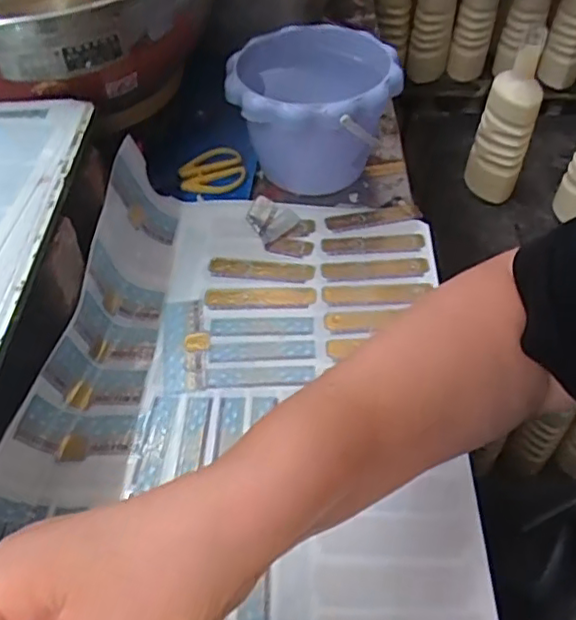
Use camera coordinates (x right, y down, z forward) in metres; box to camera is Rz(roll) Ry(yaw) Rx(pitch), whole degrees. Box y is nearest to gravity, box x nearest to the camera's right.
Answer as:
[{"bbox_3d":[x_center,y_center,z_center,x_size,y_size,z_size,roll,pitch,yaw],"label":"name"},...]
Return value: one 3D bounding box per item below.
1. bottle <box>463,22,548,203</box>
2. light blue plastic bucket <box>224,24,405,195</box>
[{"bbox_3d":[0.334,-0.287,0.949,0.079,0.245,0.075,14,50,11],"label":"bottle"},{"bbox_3d":[0.022,-0.184,0.592,0.150,0.119,0.150,1,49,-1],"label":"light blue plastic bucket"}]

